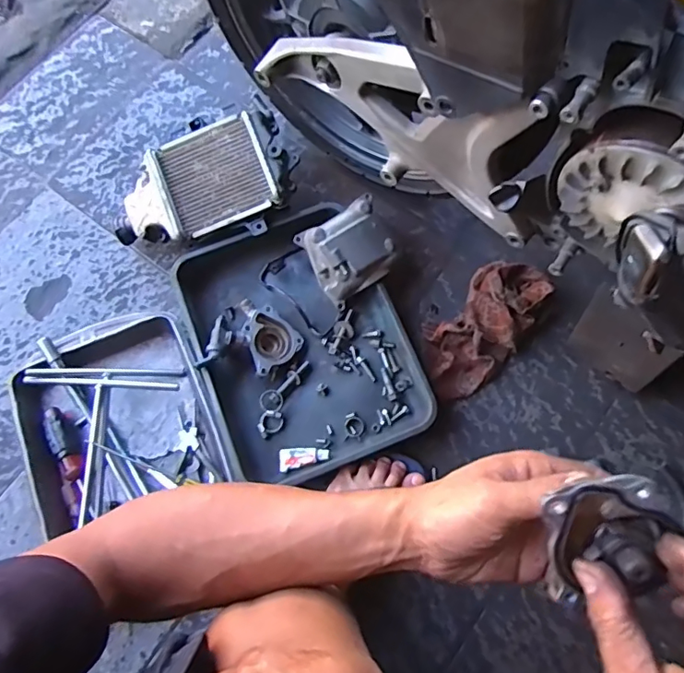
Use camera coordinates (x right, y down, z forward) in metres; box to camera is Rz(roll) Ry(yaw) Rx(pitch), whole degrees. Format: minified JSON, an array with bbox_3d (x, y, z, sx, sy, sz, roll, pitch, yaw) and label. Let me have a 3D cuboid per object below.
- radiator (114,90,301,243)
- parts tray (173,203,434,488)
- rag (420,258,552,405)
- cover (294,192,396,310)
[{"bbox_3d":[-0.202,-0.214,0.767,0.279,0.060,0.189,-31,86,2],"label":"radiator"},{"bbox_3d":[-0.063,0.010,0.741,0.282,0.049,0.361,-24,74,-6],"label":"parts tray"},{"bbox_3d":[0.200,-0.018,0.738,0.216,0.056,0.115,-42,77,-10],"label":"rag"},{"bbox_3d":[0.013,-0.122,0.753,0.122,0.091,0.118,-28,75,-7],"label":"cover"}]

